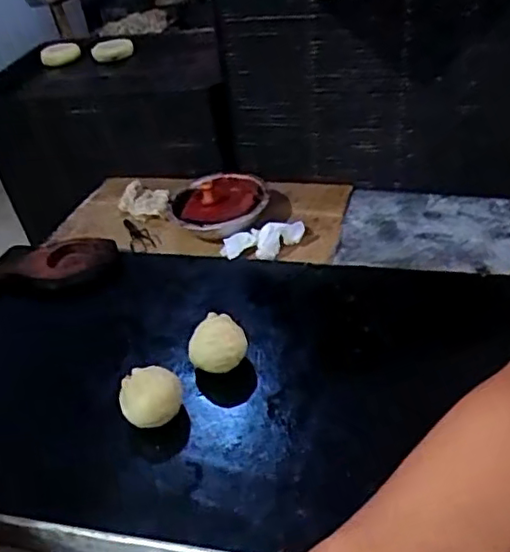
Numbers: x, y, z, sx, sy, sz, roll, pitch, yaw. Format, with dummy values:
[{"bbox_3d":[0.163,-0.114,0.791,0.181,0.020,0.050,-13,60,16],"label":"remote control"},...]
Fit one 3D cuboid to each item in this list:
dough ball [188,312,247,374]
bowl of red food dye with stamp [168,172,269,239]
[{"bbox_3d":[-0.048,0.093,0.815,0.074,0.071,0.058,-5,38,6],"label":"dough ball"},{"bbox_3d":[-0.063,-0.124,1.115,0.175,0.057,0.172,-6,38,5],"label":"bowl of red food dye with stamp"}]

